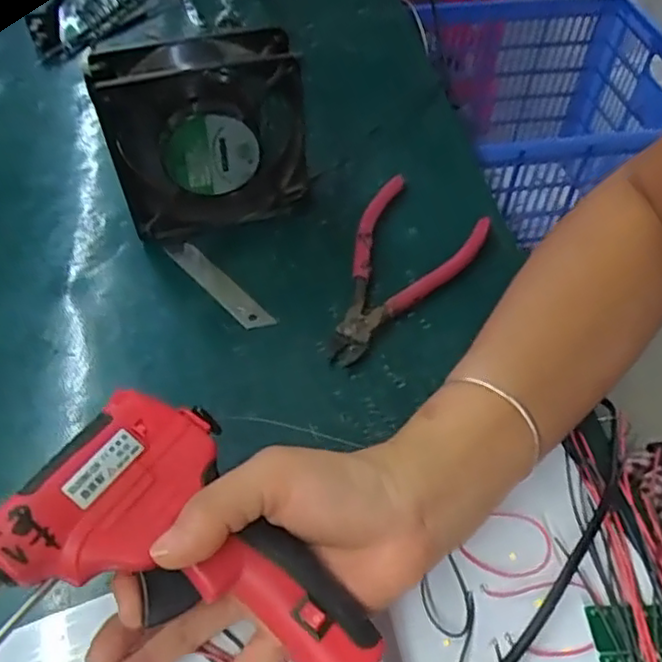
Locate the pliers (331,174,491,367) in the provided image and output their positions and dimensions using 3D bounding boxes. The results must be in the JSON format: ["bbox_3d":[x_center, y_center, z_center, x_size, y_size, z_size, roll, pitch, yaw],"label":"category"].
[{"bbox_3d":[0.037,-0.040,0.434,0.081,0.020,0.151,28,58,22],"label":"pliers"}]

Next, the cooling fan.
[{"bbox_3d":[-0.082,-0.127,0.438,0.122,0.128,0.047,-11,52,-7],"label":"cooling fan"}]

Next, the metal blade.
[{"bbox_3d":[-0.075,-0.030,0.441,0.020,0.006,0.097,-34,57,-22],"label":"metal blade"}]

